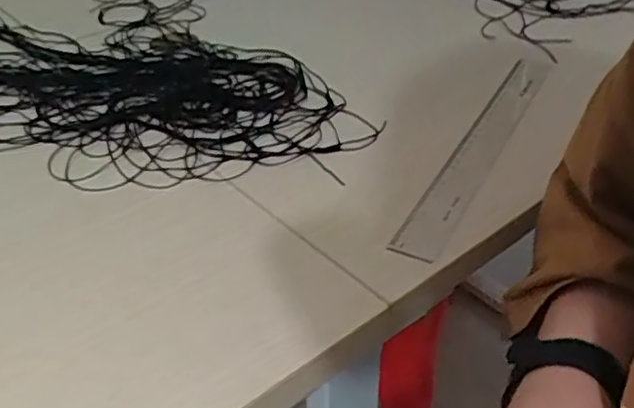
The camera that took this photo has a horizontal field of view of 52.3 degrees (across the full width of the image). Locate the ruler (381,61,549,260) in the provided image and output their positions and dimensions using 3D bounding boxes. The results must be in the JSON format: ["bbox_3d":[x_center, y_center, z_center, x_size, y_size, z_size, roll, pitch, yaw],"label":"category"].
[{"bbox_3d":[0.129,-0.051,0.500,0.031,0.005,0.291,19,44,23],"label":"ruler"}]

